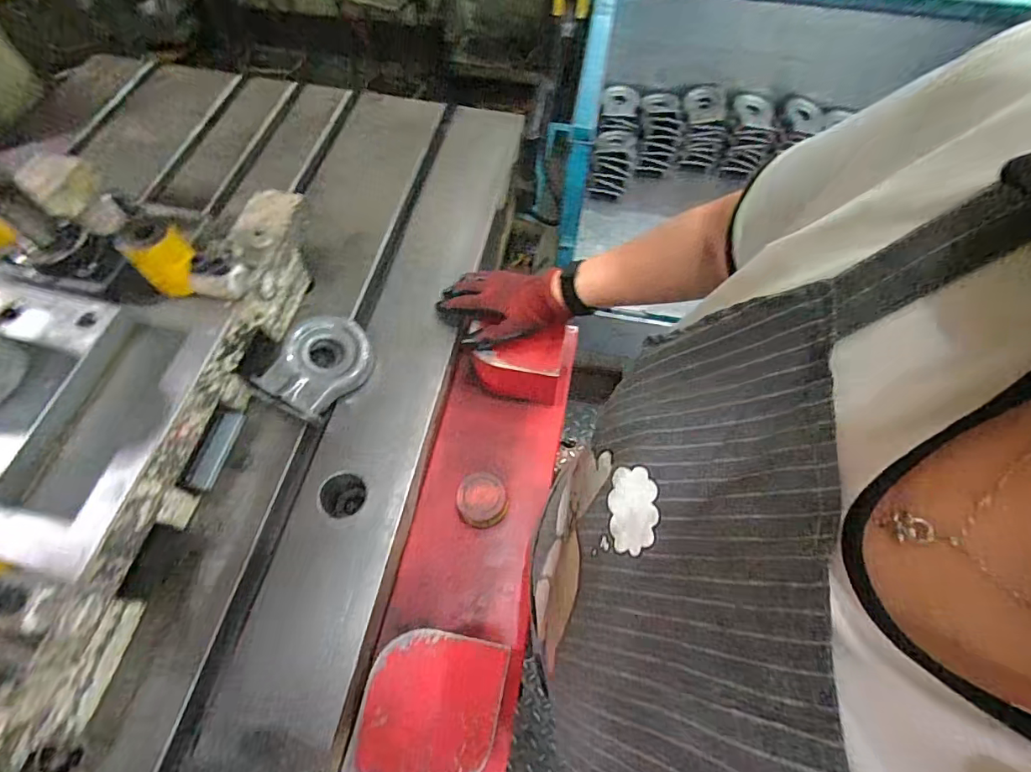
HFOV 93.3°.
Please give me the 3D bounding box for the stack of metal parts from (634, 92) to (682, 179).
[{"bbox_3d":[0.372,-0.666,1.250,0.109,0.077,0.220,11,83,5],"label":"stack of metal parts"}]

